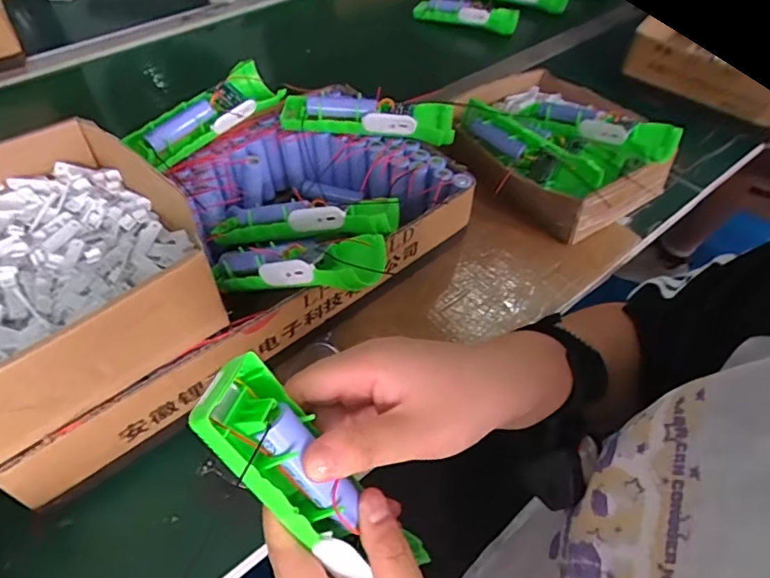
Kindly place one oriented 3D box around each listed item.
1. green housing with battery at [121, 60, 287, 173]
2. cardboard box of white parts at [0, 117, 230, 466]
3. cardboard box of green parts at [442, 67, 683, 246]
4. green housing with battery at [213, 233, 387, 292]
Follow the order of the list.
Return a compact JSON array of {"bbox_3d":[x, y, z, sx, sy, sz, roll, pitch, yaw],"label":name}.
[{"bbox_3d":[-0.164,-0.162,0.500,0.060,0.032,0.152,30,56,23],"label":"green housing with battery"},{"bbox_3d":[-0.240,-0.010,0.347,0.211,0.062,0.206,-35,58,-26],"label":"cardboard box of white parts"},{"bbox_3d":[0.178,-0.163,0.566,0.188,0.068,0.195,-32,57,-24],"label":"cardboard box of green parts"},{"bbox_3d":[-0.071,-0.017,0.401,0.151,0.033,0.056,-3,47,22],"label":"green housing with battery"}]

